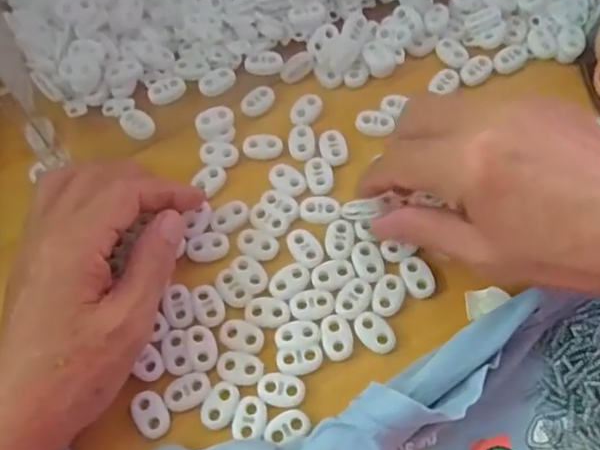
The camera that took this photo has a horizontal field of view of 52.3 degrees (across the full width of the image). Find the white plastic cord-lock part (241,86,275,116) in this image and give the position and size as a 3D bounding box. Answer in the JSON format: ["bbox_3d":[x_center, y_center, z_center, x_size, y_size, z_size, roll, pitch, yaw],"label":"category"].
[{"bbox_3d":[-0.025,-0.074,0.365,0.015,0.004,0.022,36,71,16],"label":"white plastic cord-lock part"}]

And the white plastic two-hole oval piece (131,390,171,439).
[{"bbox_3d":[-0.070,0.089,0.288,0.014,0.004,0.023,-31,68,-12],"label":"white plastic two-hole oval piece"}]

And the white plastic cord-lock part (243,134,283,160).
[{"bbox_3d":[-0.021,-0.045,0.349,0.022,0.004,0.016,2,66,2],"label":"white plastic cord-lock part"}]

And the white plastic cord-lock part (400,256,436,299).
[{"bbox_3d":[0.061,0.026,0.314,0.015,0.004,0.022,-18,66,-6],"label":"white plastic cord-lock part"}]

